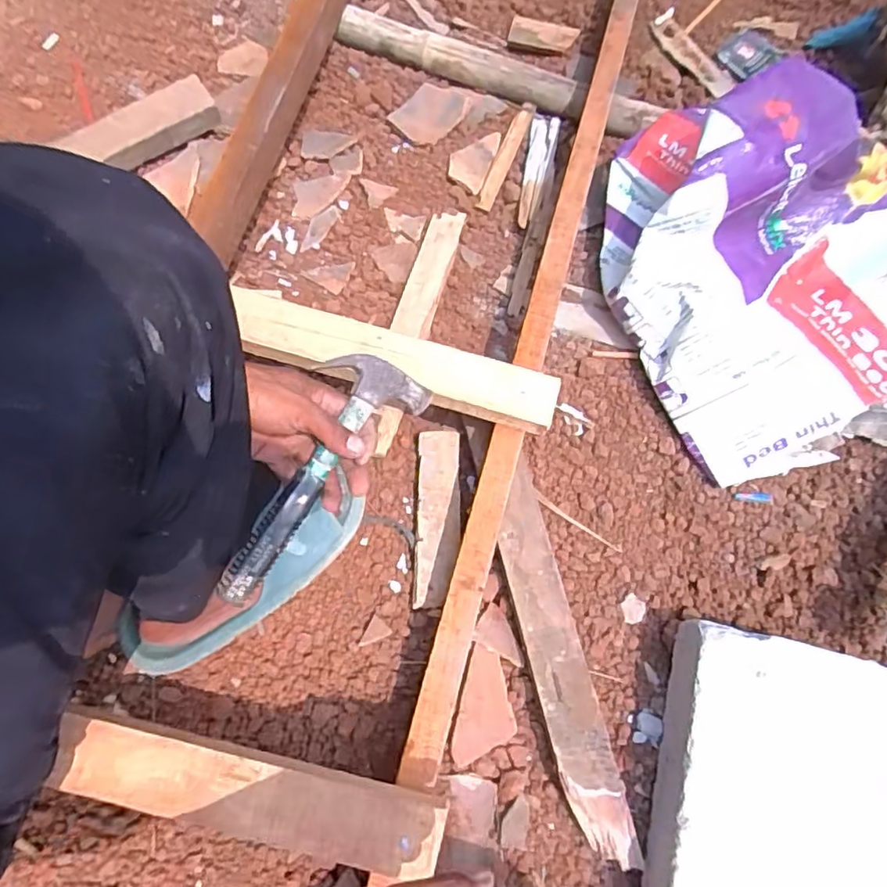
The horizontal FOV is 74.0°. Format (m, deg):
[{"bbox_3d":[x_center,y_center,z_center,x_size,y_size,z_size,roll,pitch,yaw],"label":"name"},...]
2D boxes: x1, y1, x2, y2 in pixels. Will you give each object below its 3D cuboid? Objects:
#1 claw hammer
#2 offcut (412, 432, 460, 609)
[{"bbox_3d":[-0.104,0.026,0.462,0.070,0.040,0.219,35,82,9],"label":"claw hammer"},{"bbox_3d":[-0.011,0.079,0.662,0.045,0.024,0.198,5,71,-1],"label":"offcut"}]

